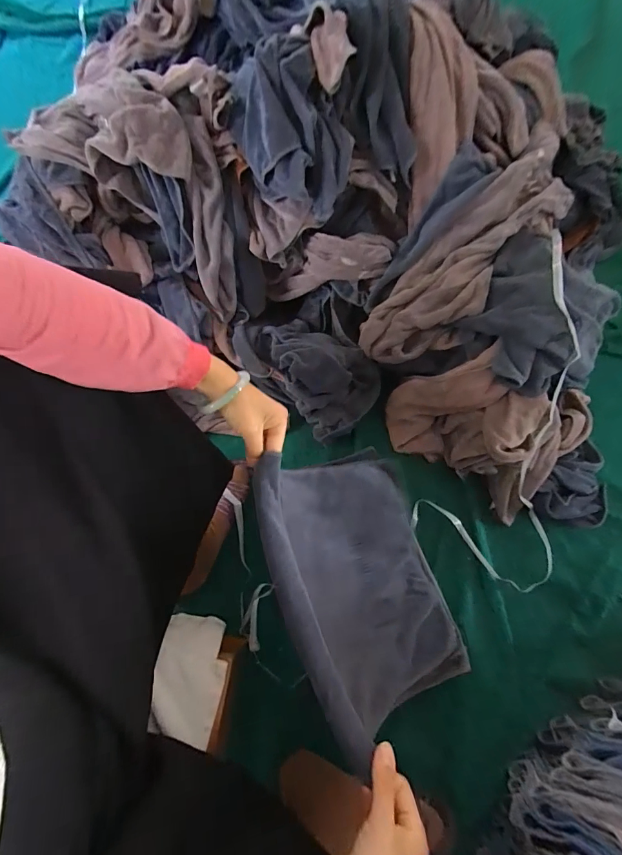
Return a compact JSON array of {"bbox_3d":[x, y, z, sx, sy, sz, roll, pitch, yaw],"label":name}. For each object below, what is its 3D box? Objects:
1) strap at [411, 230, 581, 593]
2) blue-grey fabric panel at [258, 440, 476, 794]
[{"bbox_3d":[0.308,-0.025,0.620,0.226,0.111,0.558,6,102,2],"label":"strap"},{"bbox_3d":[0.073,0.189,0.498,0.208,0.201,0.325,-17,71,-7],"label":"blue-grey fabric panel"}]

